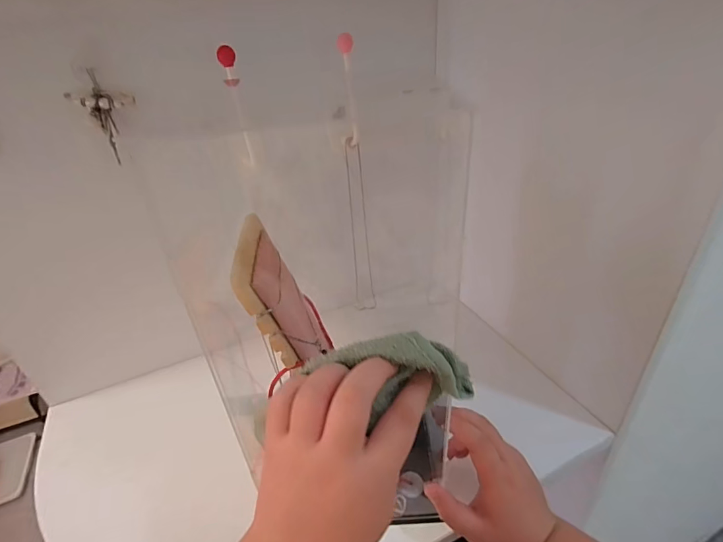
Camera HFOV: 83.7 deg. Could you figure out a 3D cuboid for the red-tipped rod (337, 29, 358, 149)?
[{"bbox_3d":[-0.013,-0.199,0.455,0.015,0.119,0.022,-4,33,2],"label":"red-tipped rod"}]

